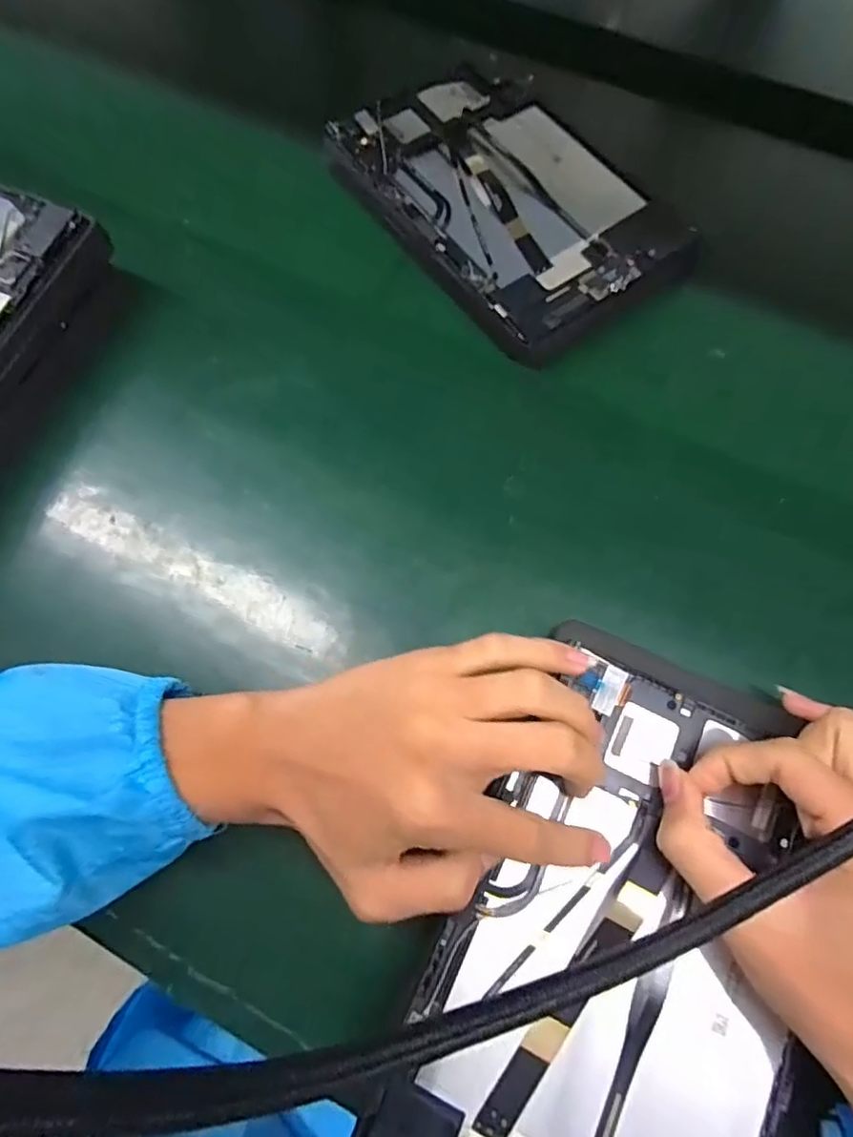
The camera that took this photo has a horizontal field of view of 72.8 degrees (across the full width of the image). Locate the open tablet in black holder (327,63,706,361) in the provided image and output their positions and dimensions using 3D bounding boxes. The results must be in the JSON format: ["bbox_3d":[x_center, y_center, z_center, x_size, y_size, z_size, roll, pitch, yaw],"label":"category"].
[{"bbox_3d":[0.055,-0.263,0.410,0.158,0.018,0.246,-34,75,-8],"label":"open tablet in black holder"}]

